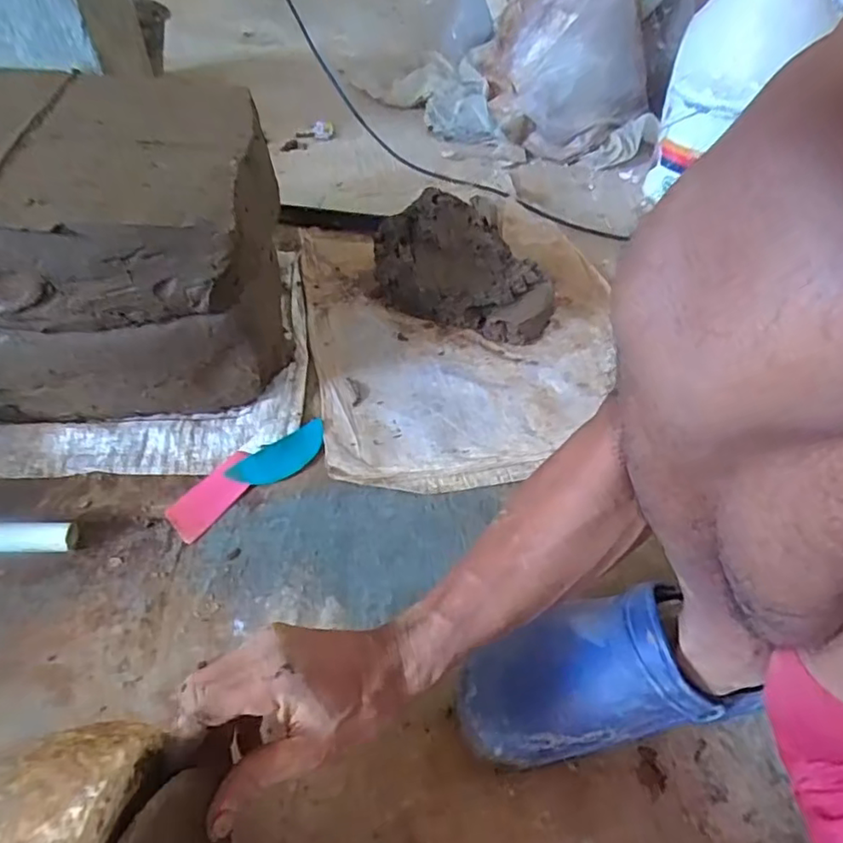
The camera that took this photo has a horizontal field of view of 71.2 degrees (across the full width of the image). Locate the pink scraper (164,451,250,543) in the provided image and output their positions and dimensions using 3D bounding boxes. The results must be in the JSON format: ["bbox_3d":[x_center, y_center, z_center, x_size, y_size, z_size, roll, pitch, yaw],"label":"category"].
[{"bbox_3d":[-0.208,0.071,0.585,0.044,0.009,0.102,31,53,13],"label":"pink scraper"}]

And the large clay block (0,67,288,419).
[{"bbox_3d":[-0.380,-0.181,0.641,0.415,0.253,0.306,-5,46,-10],"label":"large clay block"}]

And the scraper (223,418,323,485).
[{"bbox_3d":[-0.146,0.035,0.618,0.111,0.012,0.041,-32,56,-31],"label":"scraper"}]

